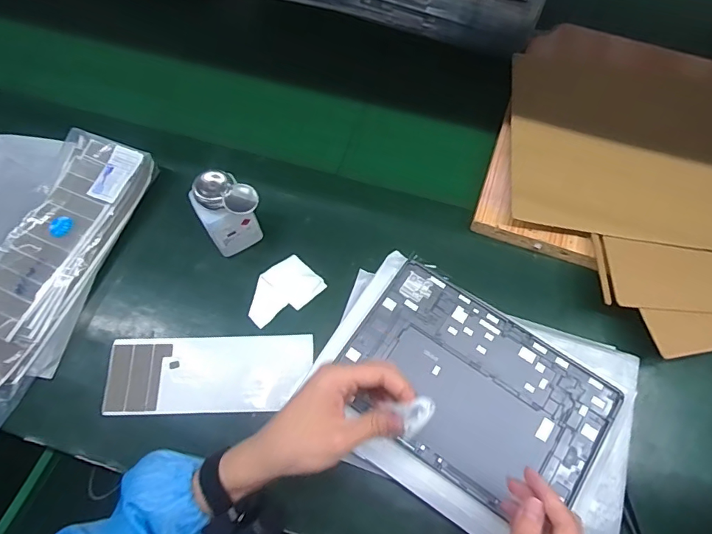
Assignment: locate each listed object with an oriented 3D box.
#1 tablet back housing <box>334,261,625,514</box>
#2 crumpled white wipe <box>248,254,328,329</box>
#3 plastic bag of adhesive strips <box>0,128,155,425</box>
[{"bbox_3d":[0.117,0.122,0.464,0.253,0.005,0.165,33,74,12],"label":"tablet back housing"},{"bbox_3d":[-0.086,0.028,0.528,0.088,0.012,0.057,-37,68,-14],"label":"crumpled white wipe"},{"bbox_3d":[-0.373,0.018,0.515,0.124,0.026,0.375,22,75,6],"label":"plastic bag of adhesive strips"}]

